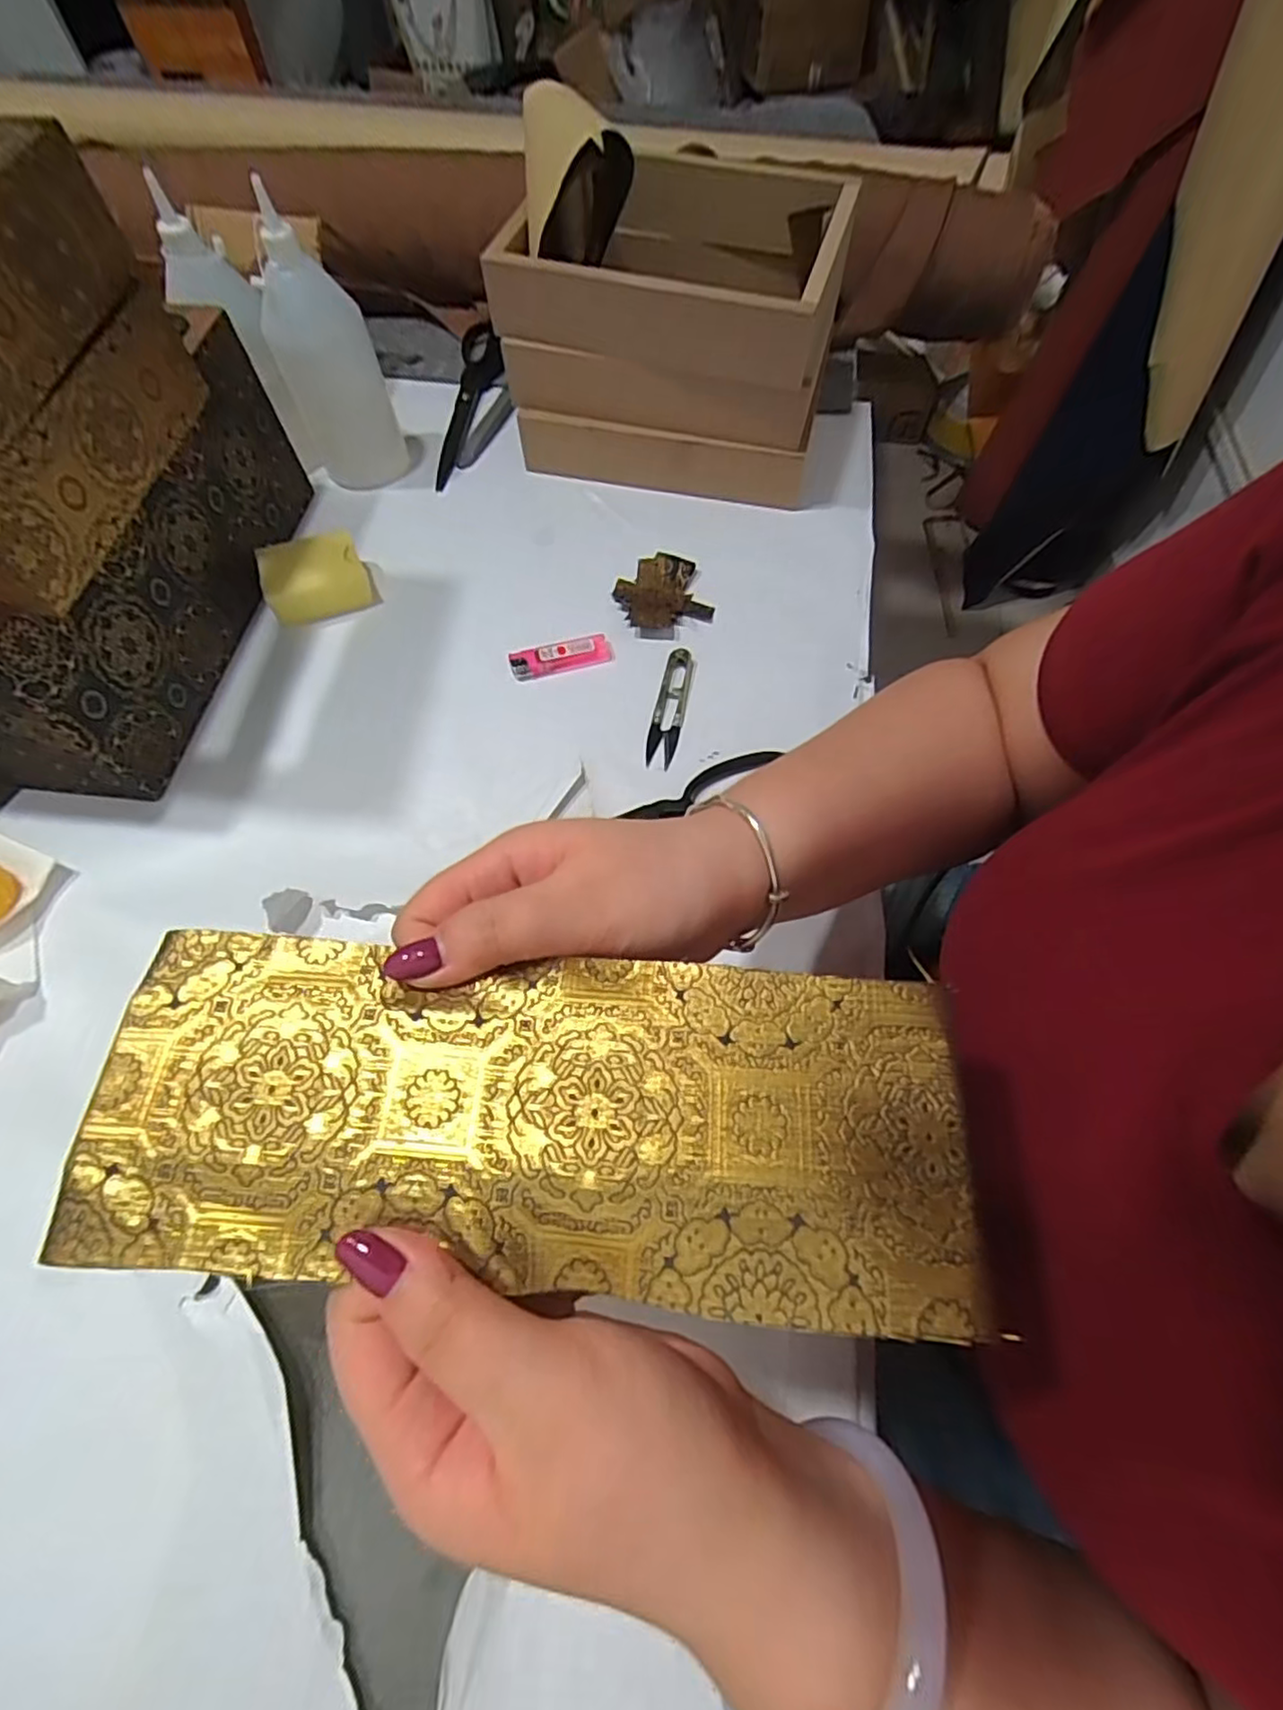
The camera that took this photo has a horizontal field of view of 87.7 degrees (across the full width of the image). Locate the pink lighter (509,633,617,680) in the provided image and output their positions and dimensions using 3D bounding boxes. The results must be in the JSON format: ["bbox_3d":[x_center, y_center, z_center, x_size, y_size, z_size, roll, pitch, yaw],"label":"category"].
[{"bbox_3d":[-0.062,-0.154,0.519,0.079,0.015,0.021,-14,65,-7],"label":"pink lighter"}]

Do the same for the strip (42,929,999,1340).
[{"bbox_3d":[-0.032,0.074,0.194,0.245,0.007,0.091,4,64,2],"label":"strip"}]

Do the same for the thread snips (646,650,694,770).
[{"bbox_3d":[0.022,-0.112,0.495,0.022,0.009,0.100,12,65,5],"label":"thread snips"}]

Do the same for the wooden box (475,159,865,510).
[{"bbox_3d":[0.030,-0.447,0.581,0.256,0.176,0.204,16,65,7],"label":"wooden box"}]

